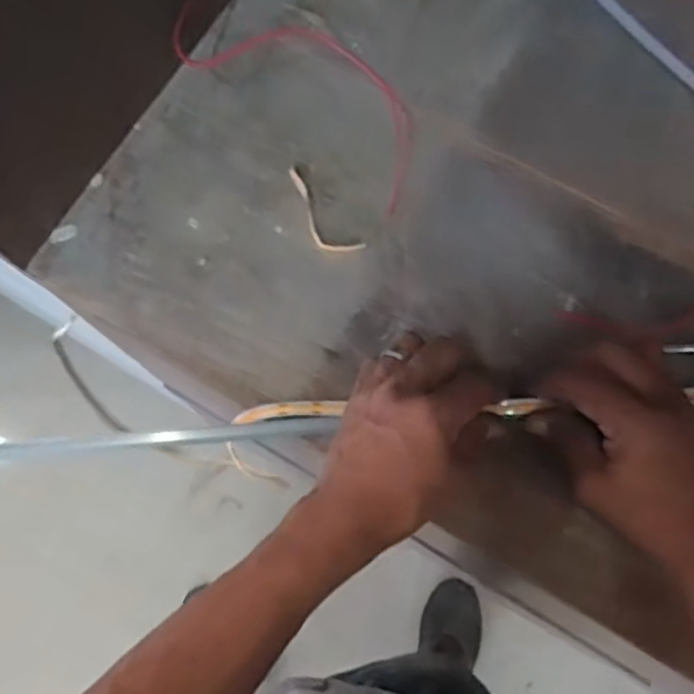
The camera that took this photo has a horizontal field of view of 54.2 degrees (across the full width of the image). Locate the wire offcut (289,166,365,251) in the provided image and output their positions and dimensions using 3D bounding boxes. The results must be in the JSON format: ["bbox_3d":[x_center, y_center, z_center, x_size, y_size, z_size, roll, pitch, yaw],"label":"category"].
[{"bbox_3d":[-0.023,-0.095,0.489,0.025,0.004,0.081,-40,78,-9],"label":"wire offcut"}]

